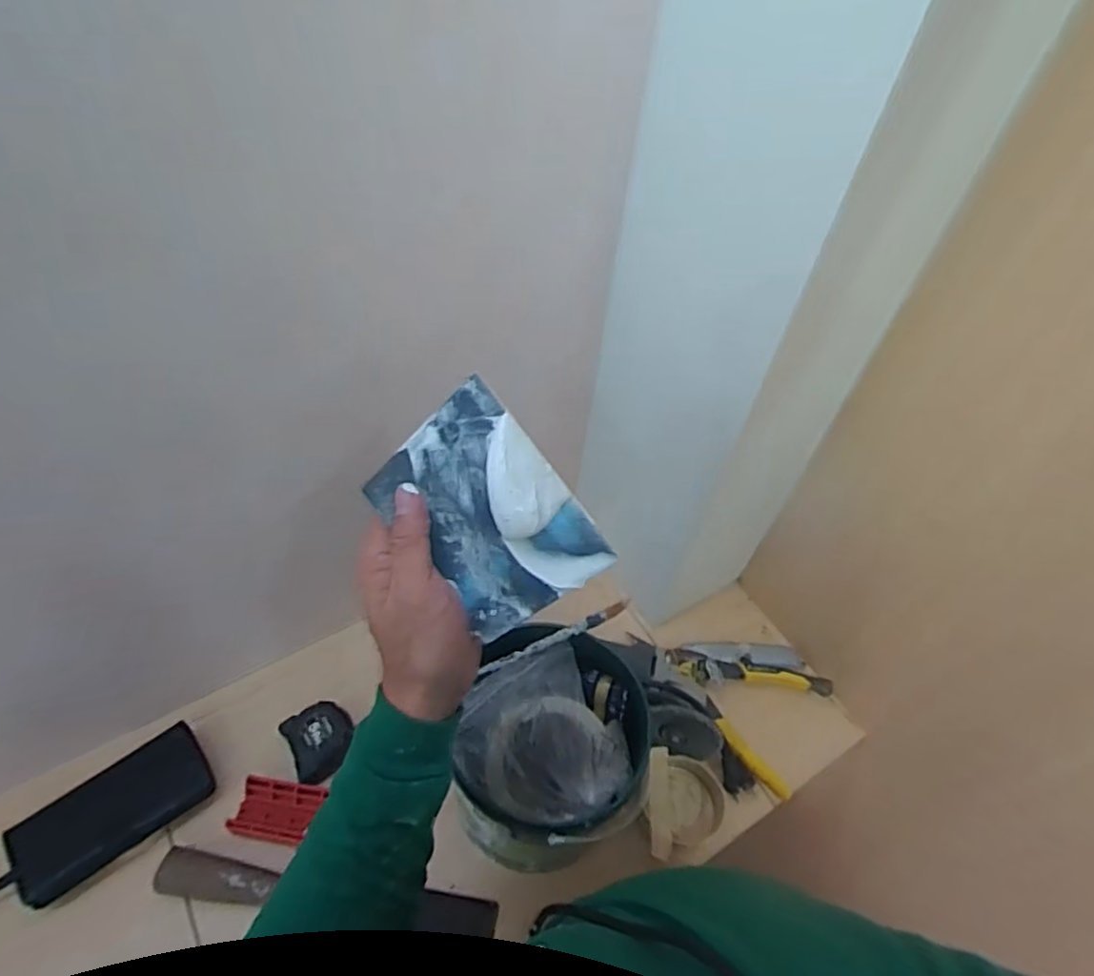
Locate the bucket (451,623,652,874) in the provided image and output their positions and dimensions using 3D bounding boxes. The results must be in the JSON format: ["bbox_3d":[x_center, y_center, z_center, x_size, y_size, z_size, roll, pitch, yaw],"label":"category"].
[{"bbox_3d":[0.010,0.238,0.603,0.151,0.188,0.158,3,48,-3],"label":"bucket"}]

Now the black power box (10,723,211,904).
[{"bbox_3d":[-0.414,0.305,0.642,0.166,0.028,0.089,-28,56,-27],"label":"black power box"}]

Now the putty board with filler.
[{"bbox_3d":[-0.034,0.017,0.405,0.095,0.017,0.136,-39,95,-7],"label":"putty board with filler"}]

